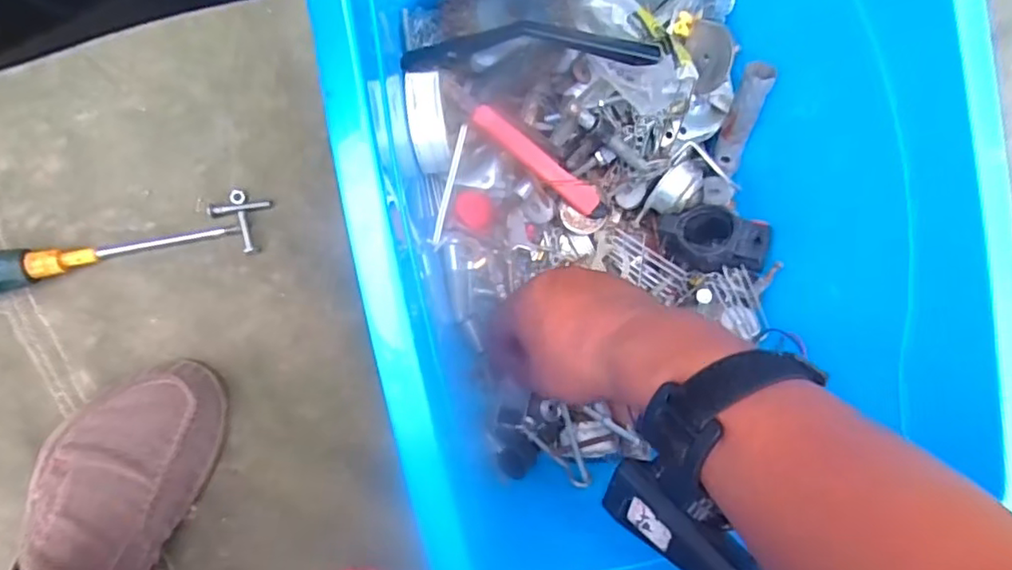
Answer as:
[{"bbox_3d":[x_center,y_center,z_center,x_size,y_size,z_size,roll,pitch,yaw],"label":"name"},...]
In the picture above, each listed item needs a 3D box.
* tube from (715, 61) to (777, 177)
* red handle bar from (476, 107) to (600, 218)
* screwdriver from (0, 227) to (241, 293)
[{"bbox_3d":[0.157,-0.110,0.414,0.021,0.082,0.016,-7,52,-5],"label":"tube"},{"bbox_3d":[0.025,-0.083,0.416,0.117,0.017,0.021,32,90,-33],"label":"red handle bar"},{"bbox_3d":[-0.301,-0.016,0.420,0.216,0.029,0.028,-11,94,-5],"label":"screwdriver"}]

